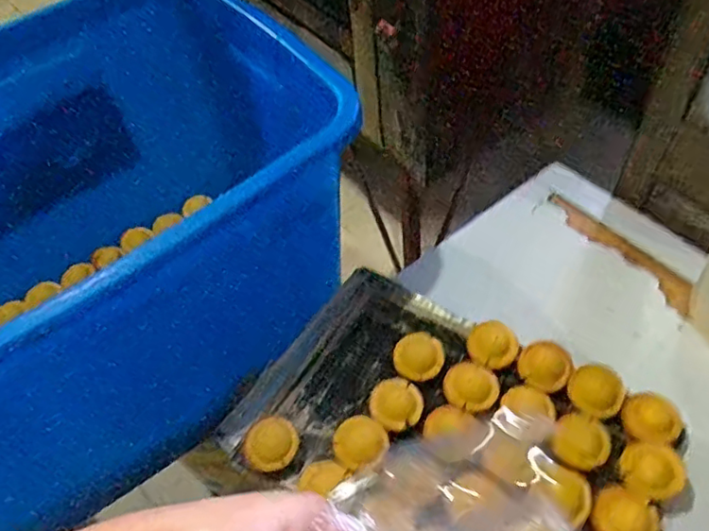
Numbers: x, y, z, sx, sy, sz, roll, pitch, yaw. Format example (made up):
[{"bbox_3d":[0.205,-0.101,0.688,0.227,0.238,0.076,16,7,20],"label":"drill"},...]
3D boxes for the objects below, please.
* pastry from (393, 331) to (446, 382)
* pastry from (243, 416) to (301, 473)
[{"bbox_3d":[0.086,0.122,0.792,0.065,0.021,0.066,-2,52,3],"label":"pastry"},{"bbox_3d":[-0.098,0.209,0.699,0.063,0.023,0.054,-34,58,-20],"label":"pastry"}]

